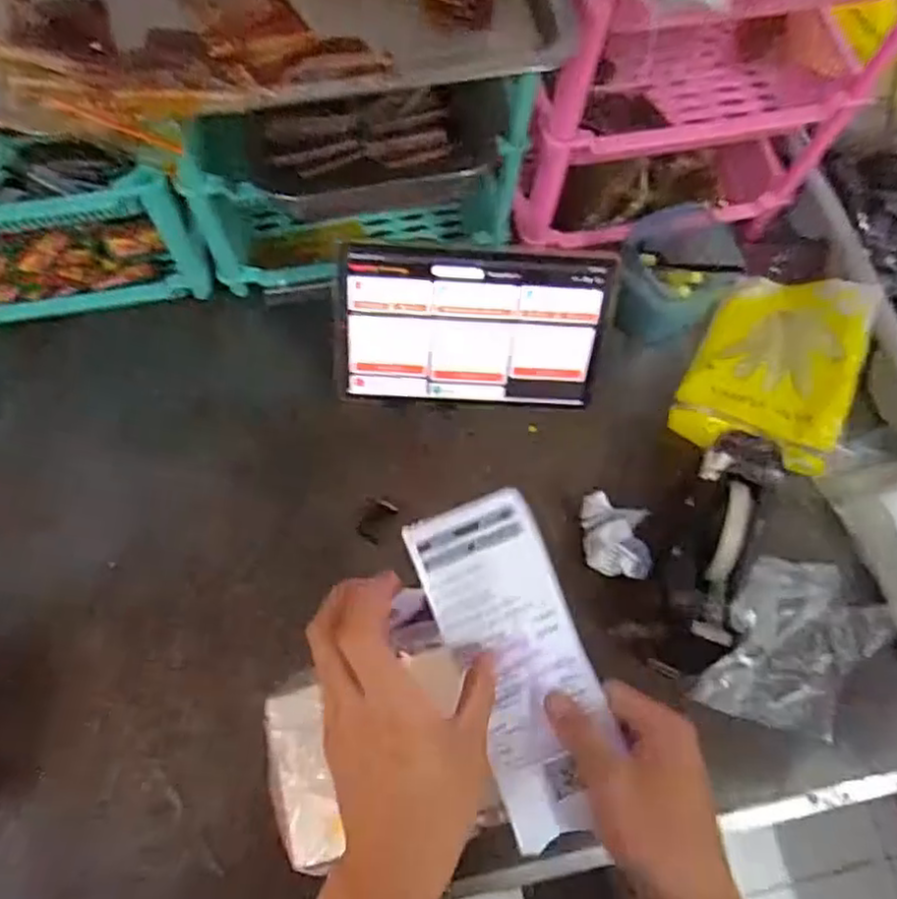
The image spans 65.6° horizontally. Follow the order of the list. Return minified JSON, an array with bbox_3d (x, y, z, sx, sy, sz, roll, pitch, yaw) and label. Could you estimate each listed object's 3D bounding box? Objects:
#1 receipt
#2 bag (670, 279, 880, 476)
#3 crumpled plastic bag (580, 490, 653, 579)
[{"bbox_3d":[0.042,0.125,0.422,0.088,0.025,0.192,-13,76,-8],"label":"receipt"},{"bbox_3d":[0.321,-0.081,0.692,0.147,0.043,0.204,19,71,26],"label":"bag"},{"bbox_3d":[0.155,0.082,0.649,0.060,0.042,0.073,0,69,-3],"label":"crumpled plastic bag"}]

